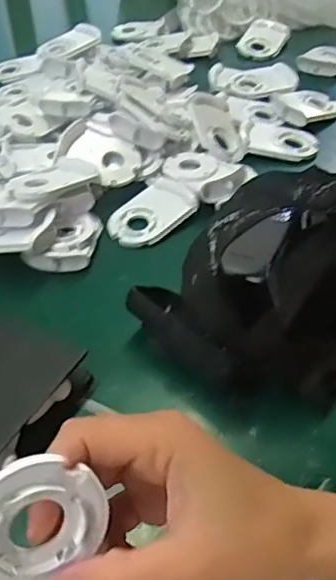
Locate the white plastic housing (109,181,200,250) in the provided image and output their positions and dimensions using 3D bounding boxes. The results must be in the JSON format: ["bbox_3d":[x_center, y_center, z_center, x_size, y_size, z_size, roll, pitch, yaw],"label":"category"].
[{"bbox_3d":[-0.018,-0.073,0.564,0.080,0.019,0.059,-33,52,-28],"label":"white plastic housing"}]

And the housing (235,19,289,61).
[{"bbox_3d":[0.137,-0.360,0.866,0.069,0.030,0.079,7,45,9],"label":"housing"}]

